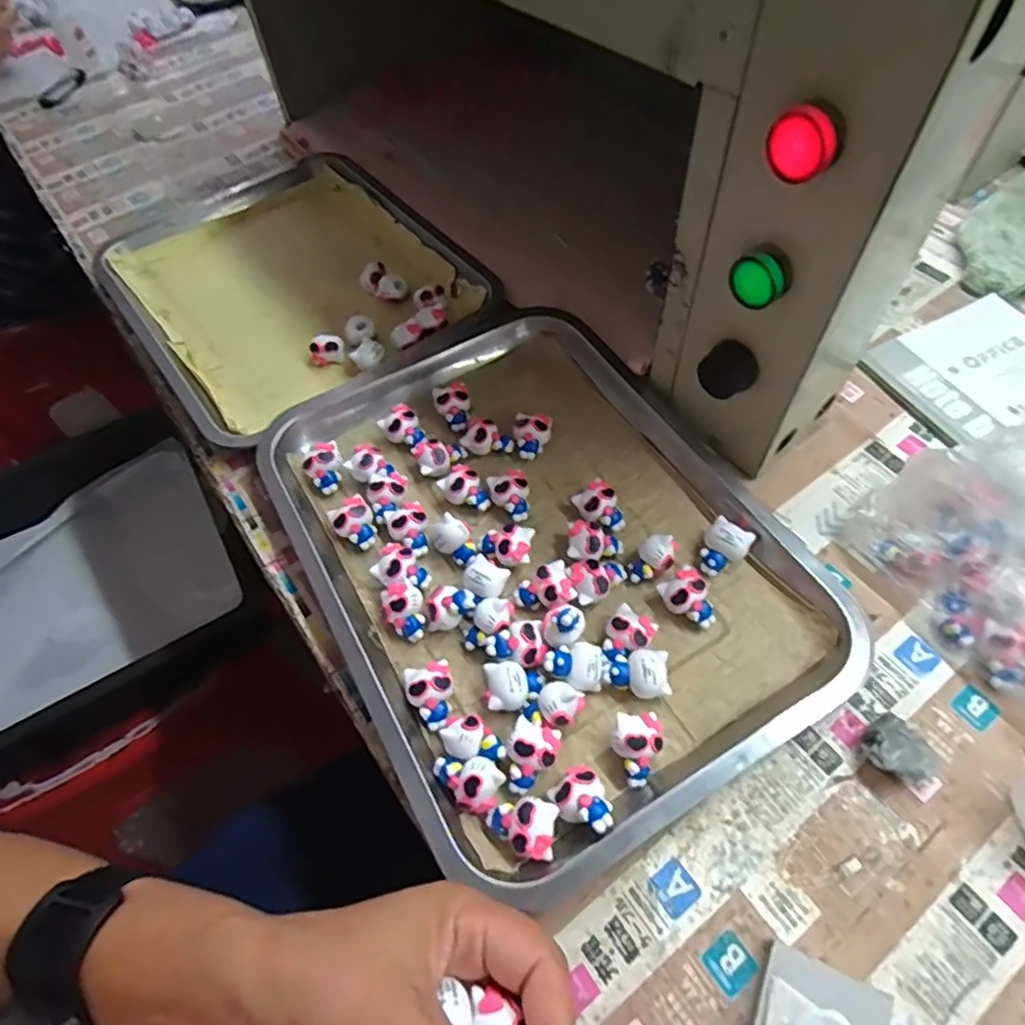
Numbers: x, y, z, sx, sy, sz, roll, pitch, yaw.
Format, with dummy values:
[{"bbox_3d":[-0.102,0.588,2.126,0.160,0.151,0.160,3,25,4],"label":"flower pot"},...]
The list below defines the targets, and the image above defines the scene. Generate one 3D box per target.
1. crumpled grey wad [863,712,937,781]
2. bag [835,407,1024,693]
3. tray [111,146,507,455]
[{"bbox_3d":[0.198,0.122,0.325,0.032,0.019,0.031,-1,57,2],"label":"crumpled grey wad"},{"bbox_3d":[0.288,0.008,0.331,0.100,0.129,0.147,-27,60,-14],"label":"bag"},{"bbox_3d":[-0.207,-0.214,0.585,0.267,0.047,0.361,-35,62,-16],"label":"tray"}]

